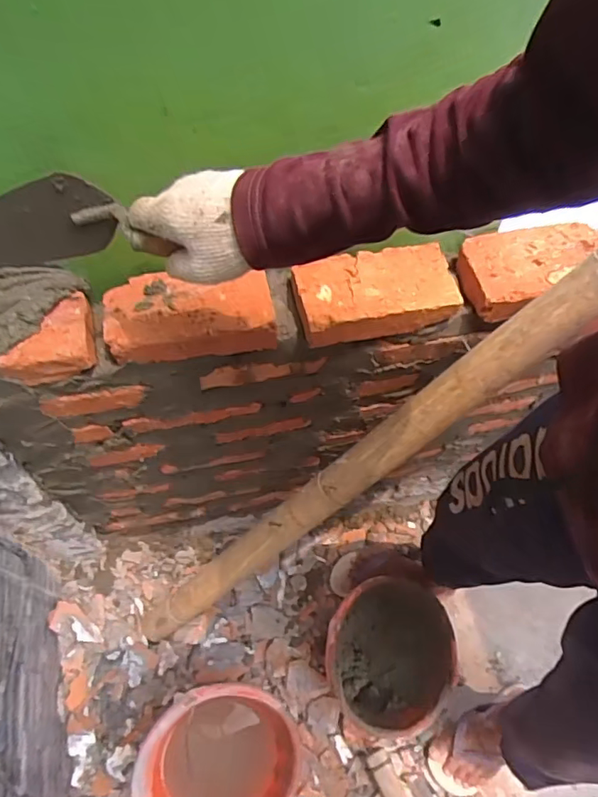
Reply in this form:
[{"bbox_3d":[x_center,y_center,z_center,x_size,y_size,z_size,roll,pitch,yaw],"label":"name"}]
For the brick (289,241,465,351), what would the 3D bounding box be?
[{"bbox_3d":[0.091,-0.126,0.645,0.190,0.052,0.093,-9,60,-8],"label":"brick"}]

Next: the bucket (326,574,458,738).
[{"bbox_3d":[0.166,0.476,0.985,0.255,0.155,0.235,-39,69,-23],"label":"bucket"}]

